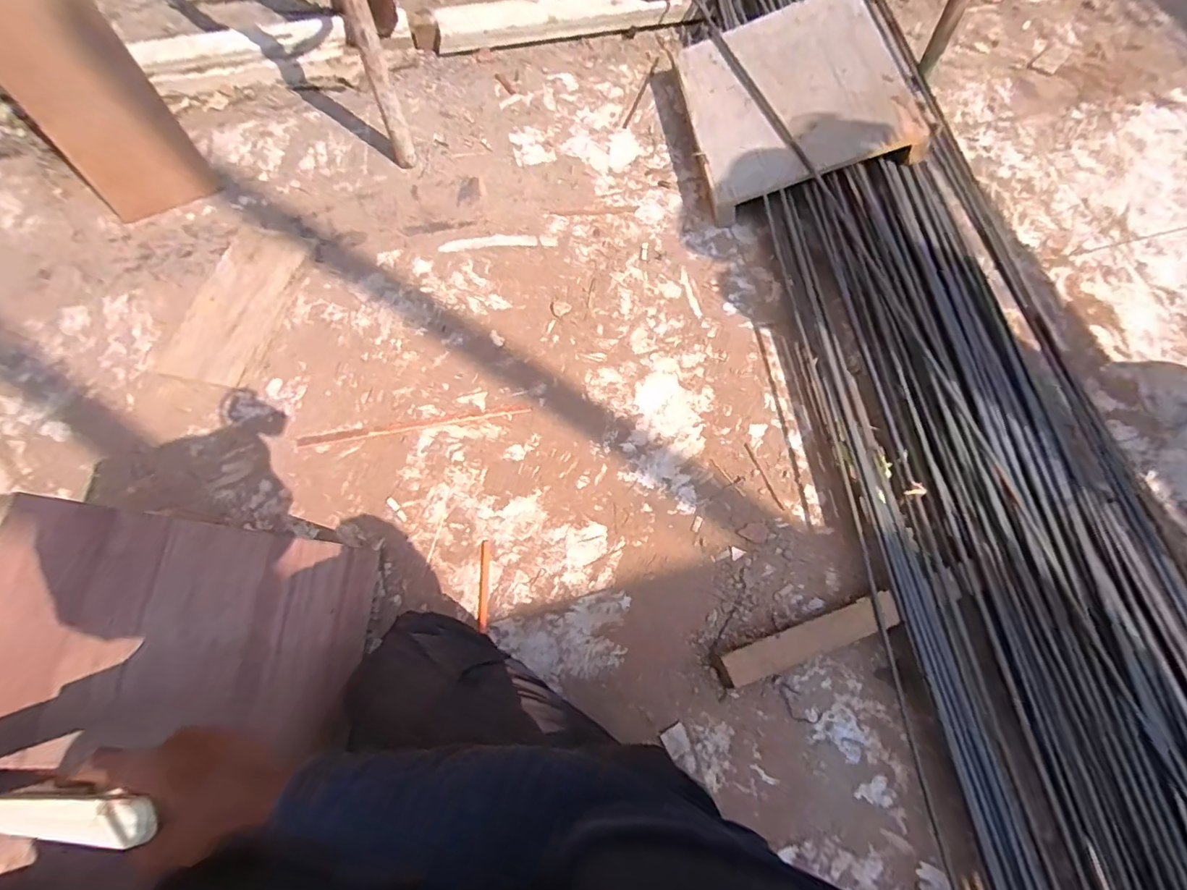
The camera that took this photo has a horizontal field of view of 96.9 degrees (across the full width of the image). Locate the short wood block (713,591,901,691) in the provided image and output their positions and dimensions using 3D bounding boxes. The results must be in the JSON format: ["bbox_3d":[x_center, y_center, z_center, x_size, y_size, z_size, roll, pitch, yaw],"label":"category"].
[{"bbox_3d":[0.326,0.298,0.804,0.280,0.064,0.050,-19,71,-8],"label":"short wood block"}]

